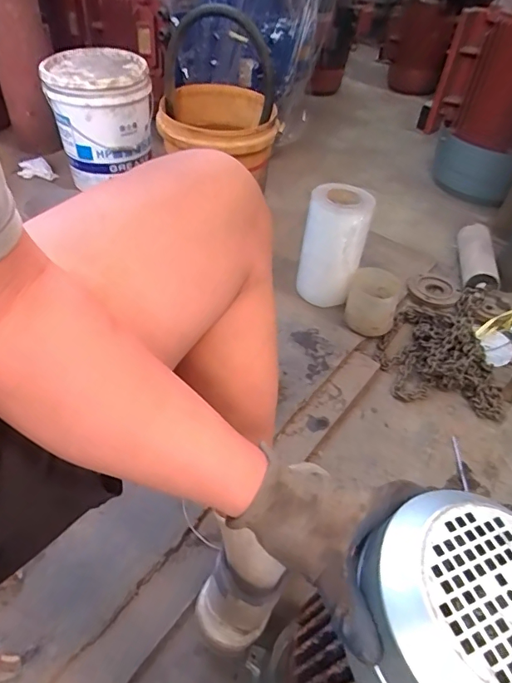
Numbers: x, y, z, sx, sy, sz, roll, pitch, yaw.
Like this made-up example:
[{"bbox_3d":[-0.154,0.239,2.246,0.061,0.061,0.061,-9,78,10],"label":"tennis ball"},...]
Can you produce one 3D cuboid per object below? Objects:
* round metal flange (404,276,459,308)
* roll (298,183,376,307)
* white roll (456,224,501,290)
[{"bbox_3d":[0.440,-0.126,1.210,0.125,0.035,0.125,3,46,-3],"label":"round metal flange"},{"bbox_3d":[0.174,-0.218,1.100,0.130,0.251,0.126,3,46,-3],"label":"roll"},{"bbox_3d":[0.568,-0.214,1.227,0.075,0.065,0.248,11,45,4],"label":"white roll"}]

